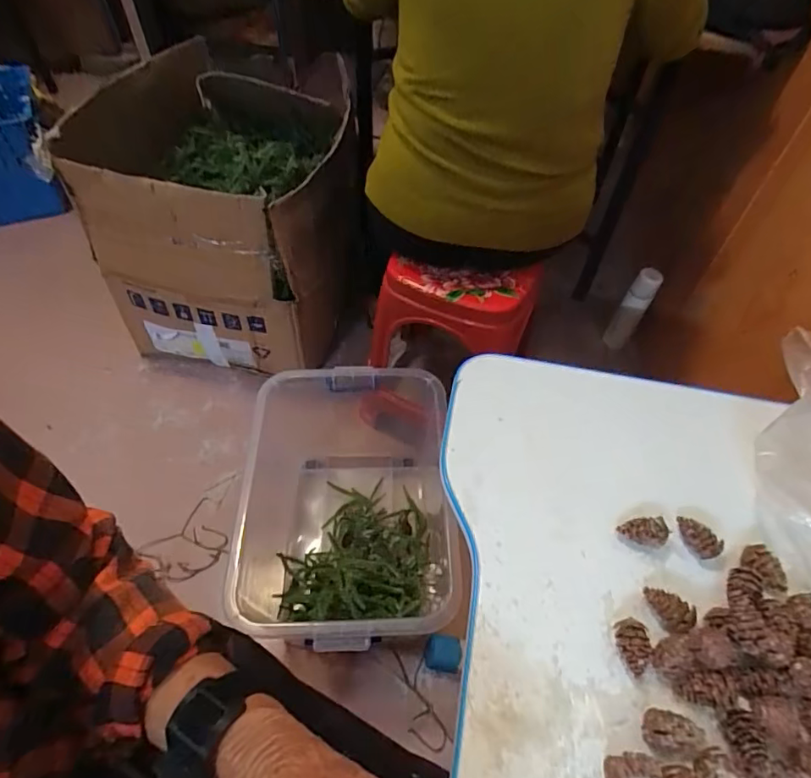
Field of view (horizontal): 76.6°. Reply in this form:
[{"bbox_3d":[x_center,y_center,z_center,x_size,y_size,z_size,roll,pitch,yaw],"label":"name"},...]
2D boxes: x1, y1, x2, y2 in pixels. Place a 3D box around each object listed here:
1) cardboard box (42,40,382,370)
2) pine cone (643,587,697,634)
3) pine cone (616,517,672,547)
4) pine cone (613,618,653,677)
[{"bbox_3d":[-0.411,-0.492,1.338,0.629,0.494,0.738,3,53,0],"label":"cardboard box"},{"bbox_3d":[0.191,0.159,0.372,0.019,0.022,0.035,-22,57,-18],"label":"pine cone"},{"bbox_3d":[0.191,0.114,0.408,0.038,0.021,0.020,1,53,-2],"label":"pine cone"},{"bbox_3d":[0.157,0.179,0.354,0.018,0.023,0.033,2,53,-1],"label":"pine cone"}]

